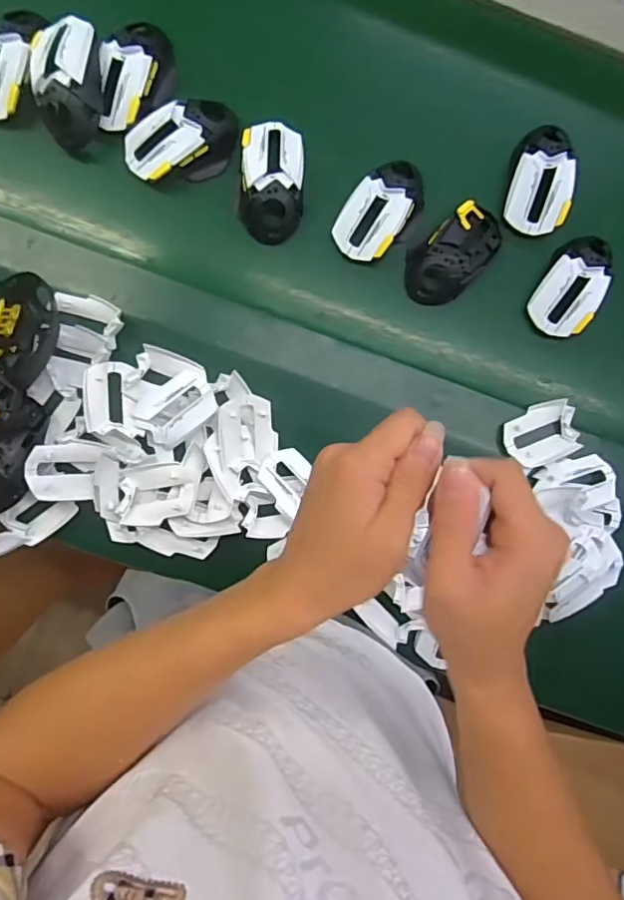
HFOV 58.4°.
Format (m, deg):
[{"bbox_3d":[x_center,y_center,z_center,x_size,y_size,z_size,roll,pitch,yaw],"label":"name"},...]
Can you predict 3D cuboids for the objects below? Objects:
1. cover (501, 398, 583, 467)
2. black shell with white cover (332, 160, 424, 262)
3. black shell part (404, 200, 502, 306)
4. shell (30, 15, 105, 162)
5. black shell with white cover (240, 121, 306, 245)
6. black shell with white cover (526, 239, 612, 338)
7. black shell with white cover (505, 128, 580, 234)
[{"bbox_3d":[0.247,-0.017,0.606,0.078,0.019,0.060,-17,89,-5],"label":"cover"},{"bbox_3d":[0.072,-0.254,0.594,0.067,0.040,0.116,38,85,-2],"label":"black shell with white cover"},{"bbox_3d":[0.154,-0.213,0.601,0.068,0.036,0.124,44,85,-1],"label":"black shell part"},{"bbox_3d":[-0.245,-0.366,0.567,0.066,0.060,0.121,0,87,-4],"label":"shell"},{"bbox_3d":[-0.041,-0.282,0.586,0.064,0.033,0.119,2,87,-4],"label":"black shell with white cover"},{"bbox_3d":[0.282,-0.178,0.599,0.061,0.032,0.111,29,85,-2],"label":"black shell with white cover"},{"bbox_3d":[0.247,-0.290,0.596,0.064,0.033,0.111,12,86,-4],"label":"black shell with white cover"}]

